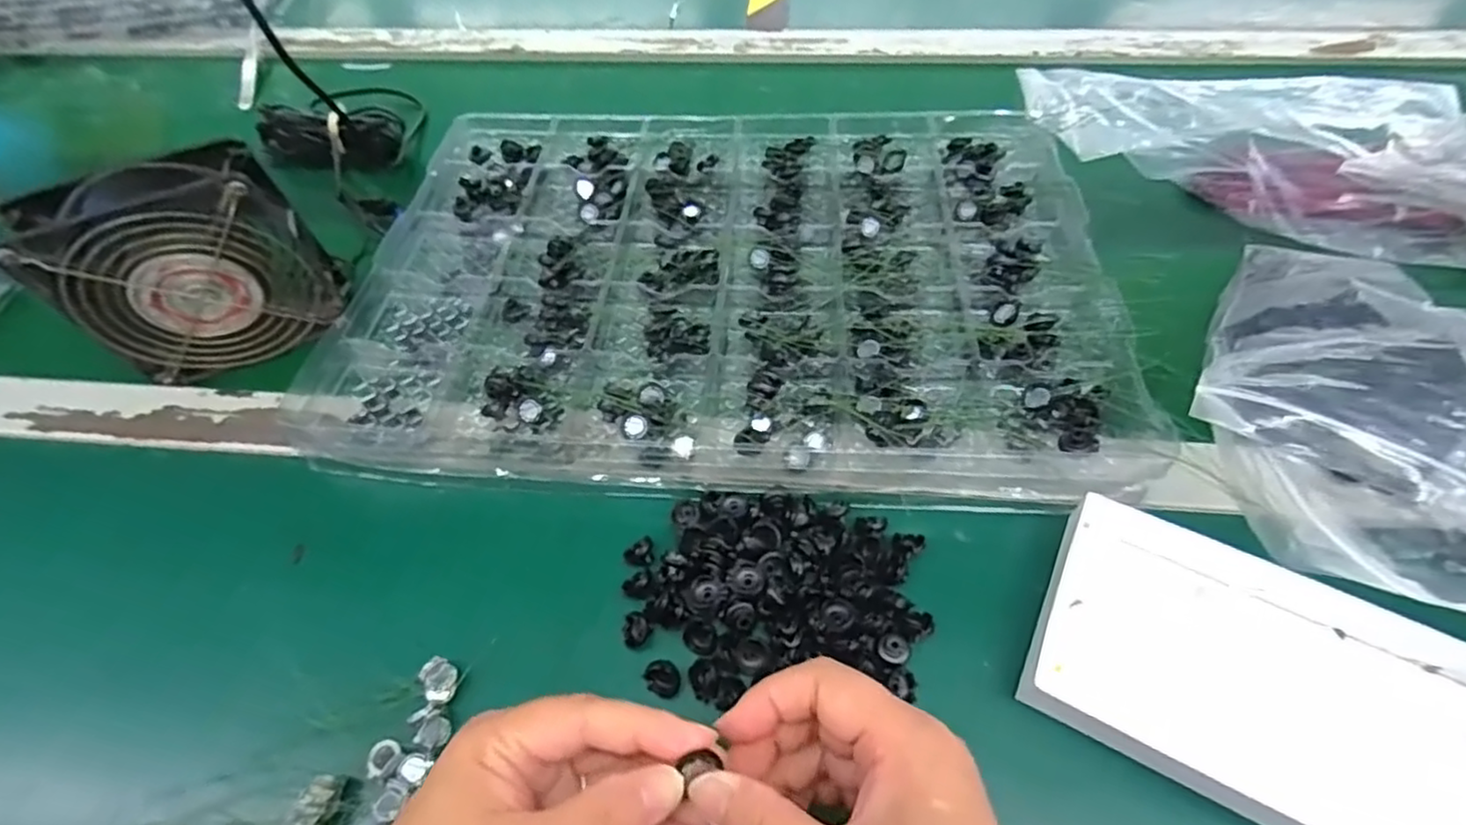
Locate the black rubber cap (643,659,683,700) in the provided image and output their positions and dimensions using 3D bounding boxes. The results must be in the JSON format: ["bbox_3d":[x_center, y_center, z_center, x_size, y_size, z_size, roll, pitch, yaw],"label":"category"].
[{"bbox_3d":[-0.030,0.115,0.288,0.015,0.009,0.015,-2,55,3],"label":"black rubber cap"}]

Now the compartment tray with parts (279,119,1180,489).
[{"bbox_3d":[-0.004,-0.093,0.418,0.440,0.024,0.291,2,55,5],"label":"compartment tray with parts"}]

